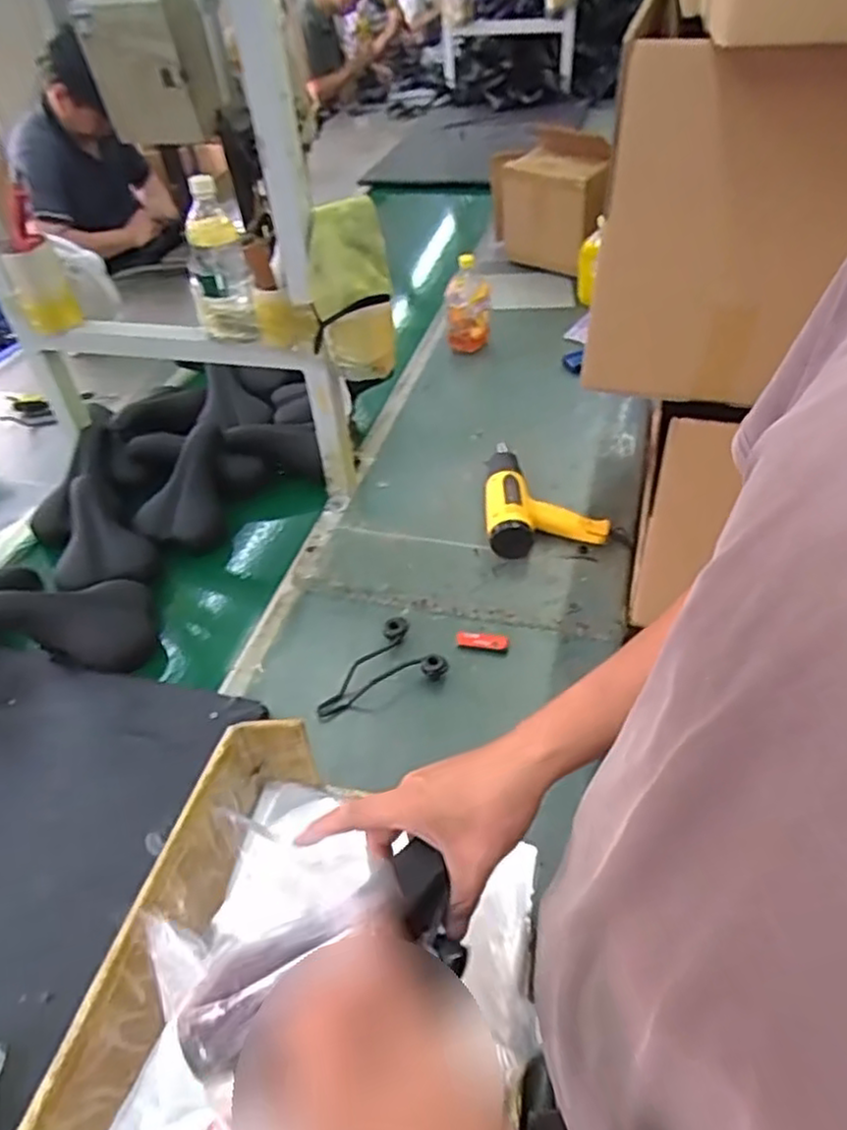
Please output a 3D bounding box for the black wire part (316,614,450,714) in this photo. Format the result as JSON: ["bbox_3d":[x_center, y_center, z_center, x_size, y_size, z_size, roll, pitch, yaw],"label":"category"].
[{"bbox_3d":[-0.070,0.134,1.003,0.181,0.029,0.107,-16,45,-11],"label":"black wire part"}]

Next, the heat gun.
[{"bbox_3d":[0.195,-0.121,1.204,0.196,0.066,0.248,-4,44,0],"label":"heat gun"}]

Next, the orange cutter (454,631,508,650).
[{"bbox_3d":[0.084,0.106,1.026,0.075,0.005,0.026,3,45,8],"label":"orange cutter"}]

